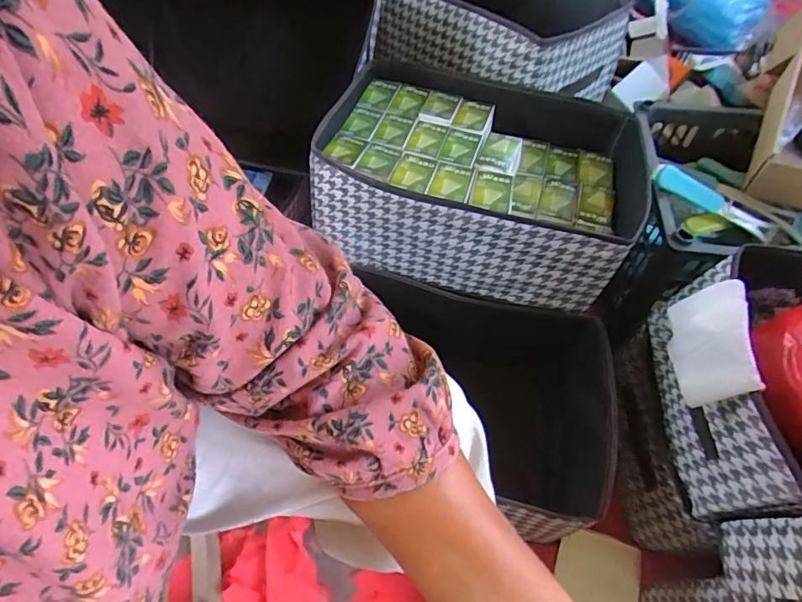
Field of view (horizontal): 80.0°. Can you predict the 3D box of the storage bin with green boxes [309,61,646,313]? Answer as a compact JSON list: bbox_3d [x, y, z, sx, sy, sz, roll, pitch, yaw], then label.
[{"bbox_3d":[0.120,-0.191,0.719,0.443,0.174,0.335,15,60,8],"label":"storage bin with green boxes"}]

